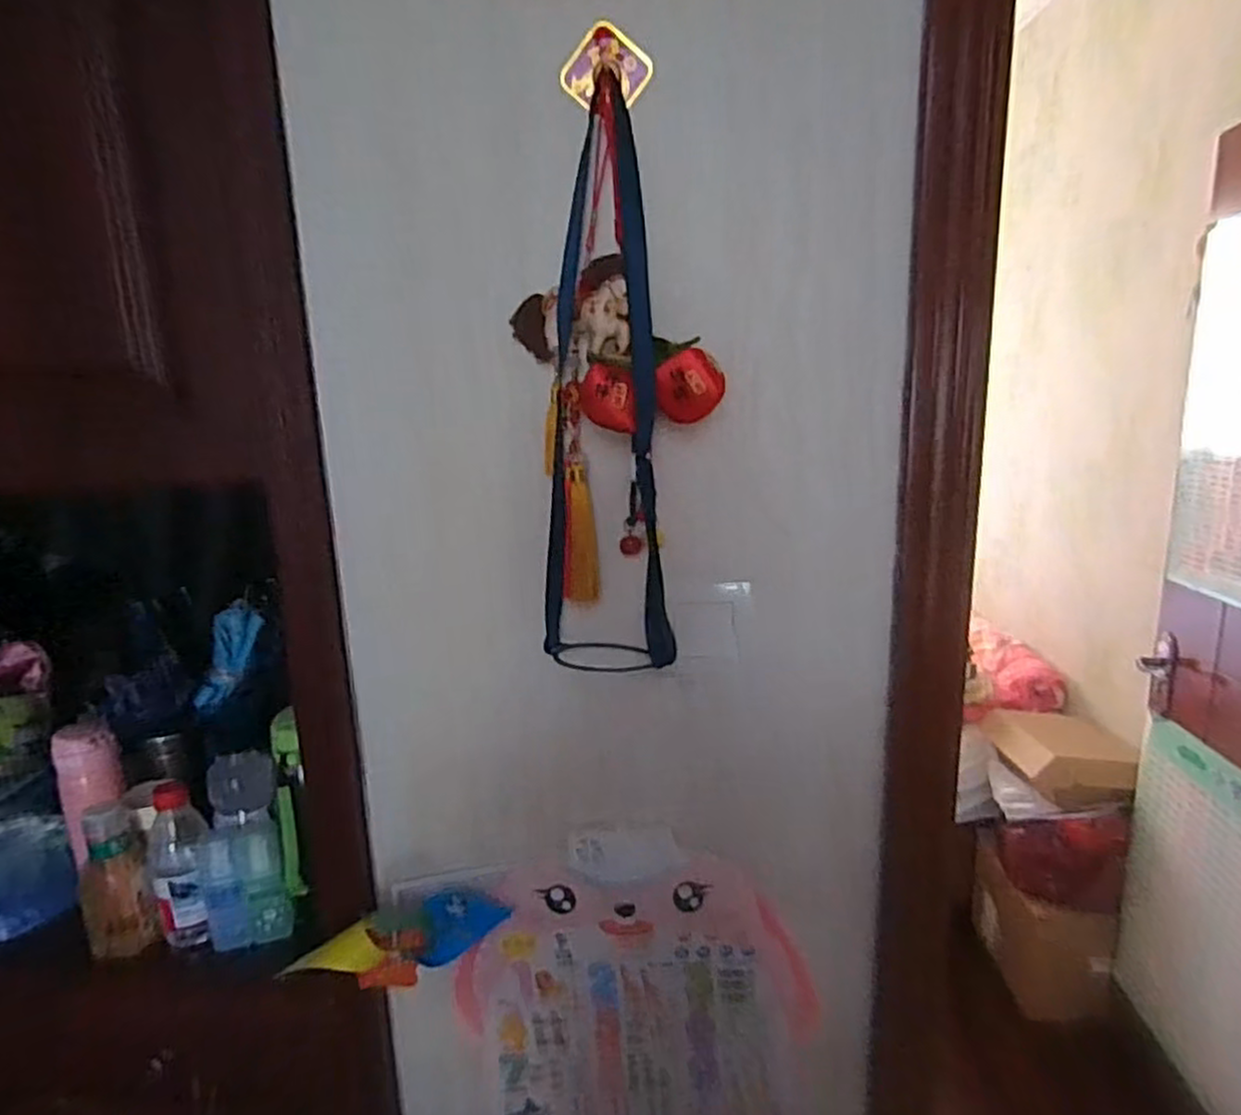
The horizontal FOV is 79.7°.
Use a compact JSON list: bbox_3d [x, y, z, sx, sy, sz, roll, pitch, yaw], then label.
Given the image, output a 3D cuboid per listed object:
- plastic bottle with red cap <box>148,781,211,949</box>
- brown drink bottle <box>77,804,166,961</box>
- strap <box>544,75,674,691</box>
[{"bbox_3d":[-0.477,0.335,0.808,0.057,0.162,0.069,-11,16,-35],"label":"plastic bottle with red cap"},{"bbox_3d":[-0.544,0.350,0.800,0.062,0.152,0.052,-12,16,-38],"label":"brown drink bottle"},{"bbox_3d":[-0.016,-0.130,0.604,0.109,0.457,0.074,-2,13,-1],"label":"strap"}]

